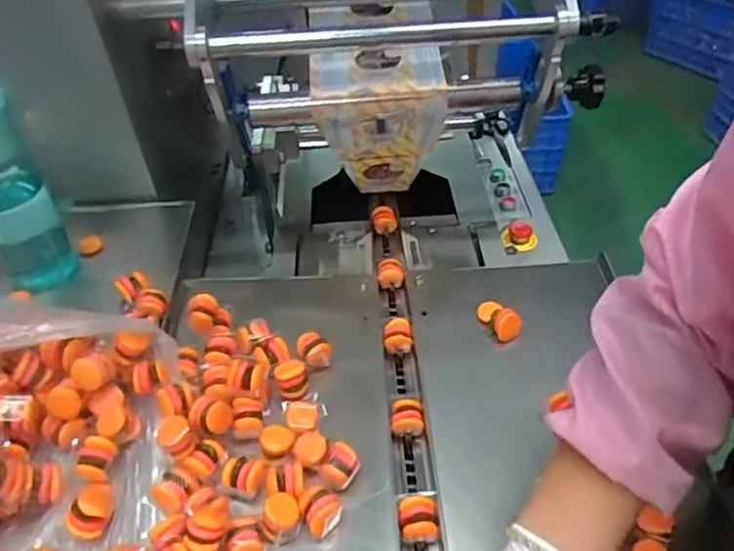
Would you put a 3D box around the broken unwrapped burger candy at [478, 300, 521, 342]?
[{"bbox_3d":[0.142,0.046,0.657,0.026,0.026,0.050,-20,46,-18],"label":"broken unwrapped burger candy"}]

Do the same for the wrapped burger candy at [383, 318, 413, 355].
[{"bbox_3d":[0.033,0.065,0.661,0.028,0.024,0.033,-3,43,-1],"label":"wrapped burger candy"}]

